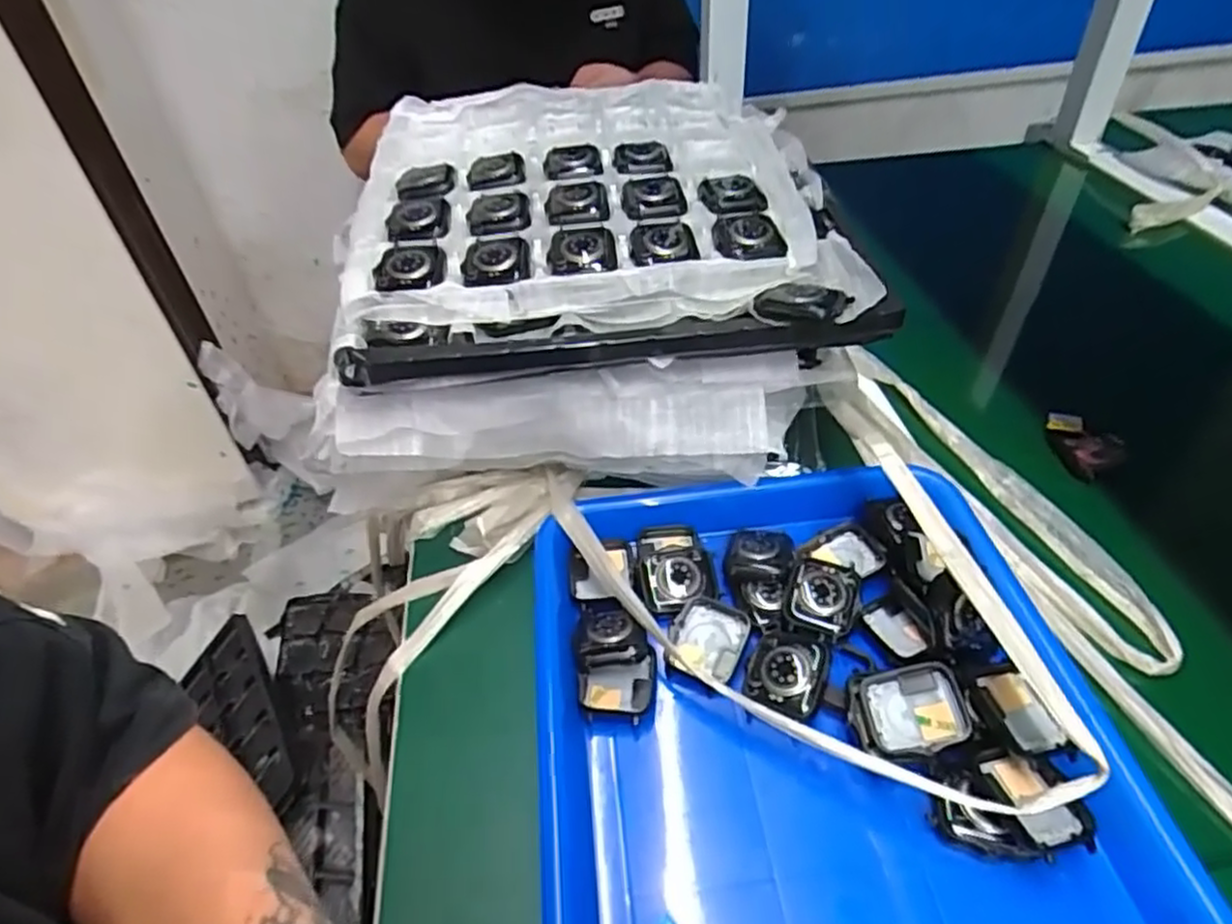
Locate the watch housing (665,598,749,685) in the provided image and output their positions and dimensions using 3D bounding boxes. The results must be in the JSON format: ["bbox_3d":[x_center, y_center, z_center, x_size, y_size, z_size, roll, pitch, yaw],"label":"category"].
[{"bbox_3d":[0.049,0.094,0.379,0.036,0.014,0.038,12,46,18],"label":"watch housing"}]

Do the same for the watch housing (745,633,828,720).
[{"bbox_3d":[0.084,0.105,0.356,0.035,0.013,0.039,13,46,19],"label":"watch housing"}]

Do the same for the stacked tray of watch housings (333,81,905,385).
[{"bbox_3d":[-0.018,-0.177,0.494,0.306,0.048,0.332,-8,42,-1],"label":"stacked tray of watch housings"}]

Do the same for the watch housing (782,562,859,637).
[{"bbox_3d":[0.109,0.073,0.384,0.034,0.016,0.040,15,47,21],"label":"watch housing"}]

